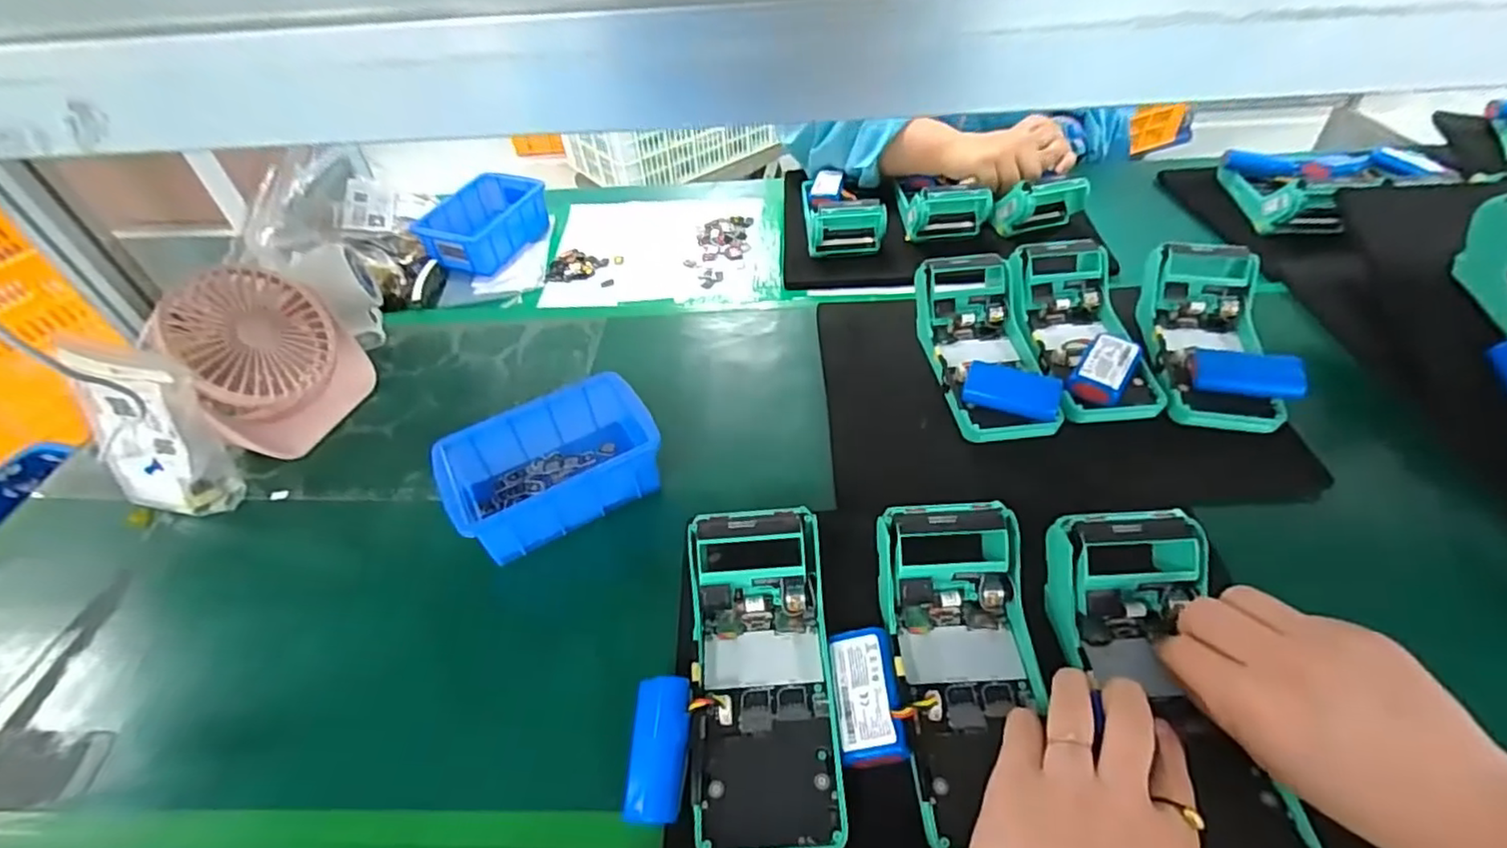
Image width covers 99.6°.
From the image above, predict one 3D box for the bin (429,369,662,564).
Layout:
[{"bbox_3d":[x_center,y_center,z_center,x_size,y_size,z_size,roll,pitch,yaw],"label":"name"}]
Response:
[{"bbox_3d":[-0.148,0.028,0.471,0.147,0.055,0.099,-25,50,-20],"label":"bin"}]

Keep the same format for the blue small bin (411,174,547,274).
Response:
[{"bbox_3d":[-0.324,-0.242,0.775,0.098,0.053,0.158,22,51,22],"label":"blue small bin"}]

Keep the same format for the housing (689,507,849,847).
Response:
[{"bbox_3d":[0.004,0.122,0.346,0.076,0.058,0.185,-2,46,0],"label":"housing"}]

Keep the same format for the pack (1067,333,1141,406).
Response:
[{"bbox_3d":[0.271,-0.040,0.493,0.037,0.022,0.069,28,51,22],"label":"pack"}]

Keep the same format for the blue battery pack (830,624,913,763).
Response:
[{"bbox_3d":[0.062,0.144,0.343,0.034,0.013,0.068,-17,43,13],"label":"blue battery pack"}]

